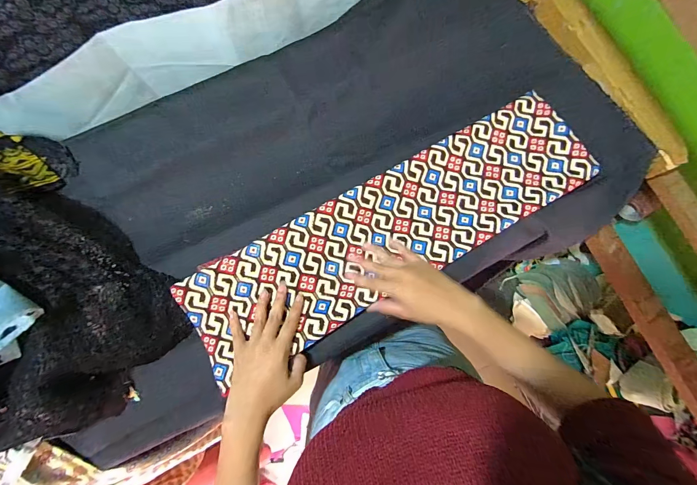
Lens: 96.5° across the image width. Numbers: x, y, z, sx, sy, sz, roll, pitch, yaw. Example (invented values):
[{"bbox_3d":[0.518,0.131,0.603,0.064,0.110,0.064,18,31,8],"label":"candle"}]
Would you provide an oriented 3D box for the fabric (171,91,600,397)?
[{"bbox_3d":[0.060,-0.018,0.440,0.588,0.022,0.163,-27,79,-5],"label":"fabric"}]

